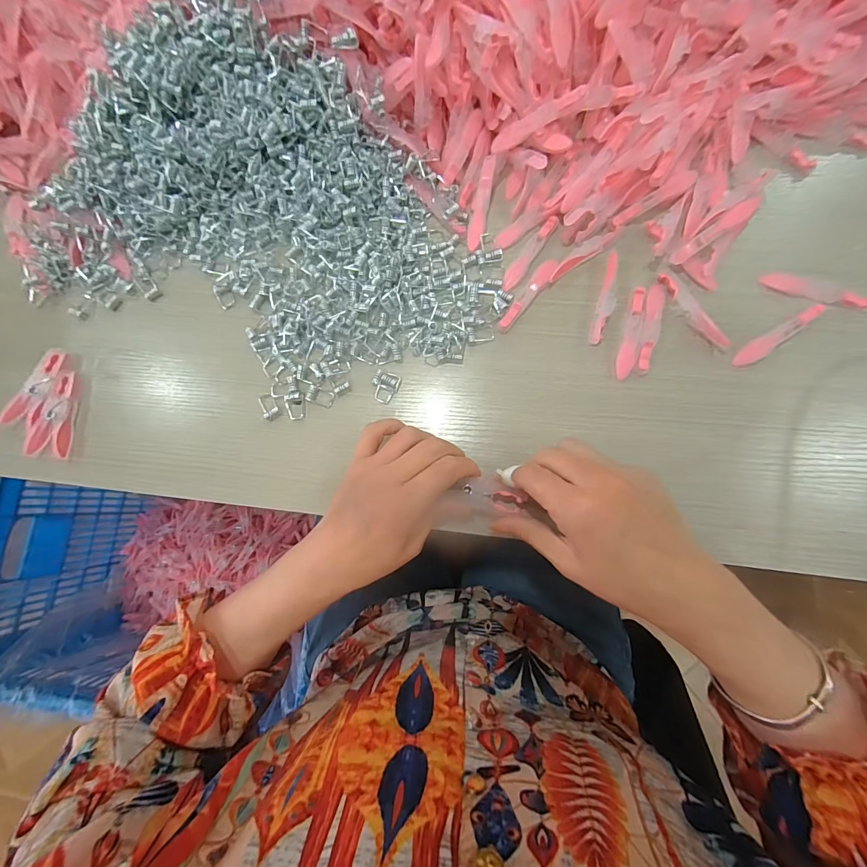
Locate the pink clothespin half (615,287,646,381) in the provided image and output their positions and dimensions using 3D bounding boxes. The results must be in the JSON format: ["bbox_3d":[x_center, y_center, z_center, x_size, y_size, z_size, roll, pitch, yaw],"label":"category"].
[{"bbox_3d":[0.160,-0.083,0.301,0.012,0.004,0.079,13,85,7],"label":"pink clothespin half"}]

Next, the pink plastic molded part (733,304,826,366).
[{"bbox_3d":[0.272,-0.078,0.293,0.076,0.004,0.014,-36,82,1],"label":"pink plastic molded part"}]

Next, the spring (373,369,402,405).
[{"bbox_3d":[-0.041,-0.039,0.313,0.023,0.006,0.027,22,86,7],"label":"spring"}]

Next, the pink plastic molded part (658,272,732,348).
[{"bbox_3d":[0.208,-0.098,0.299,0.014,0.006,0.077,-37,82,1],"label":"pink plastic molded part"}]

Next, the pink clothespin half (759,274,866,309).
[{"bbox_3d":[0.306,-0.115,0.298,0.074,0.012,0.018,19,86,7],"label":"pink clothespin half"}]

